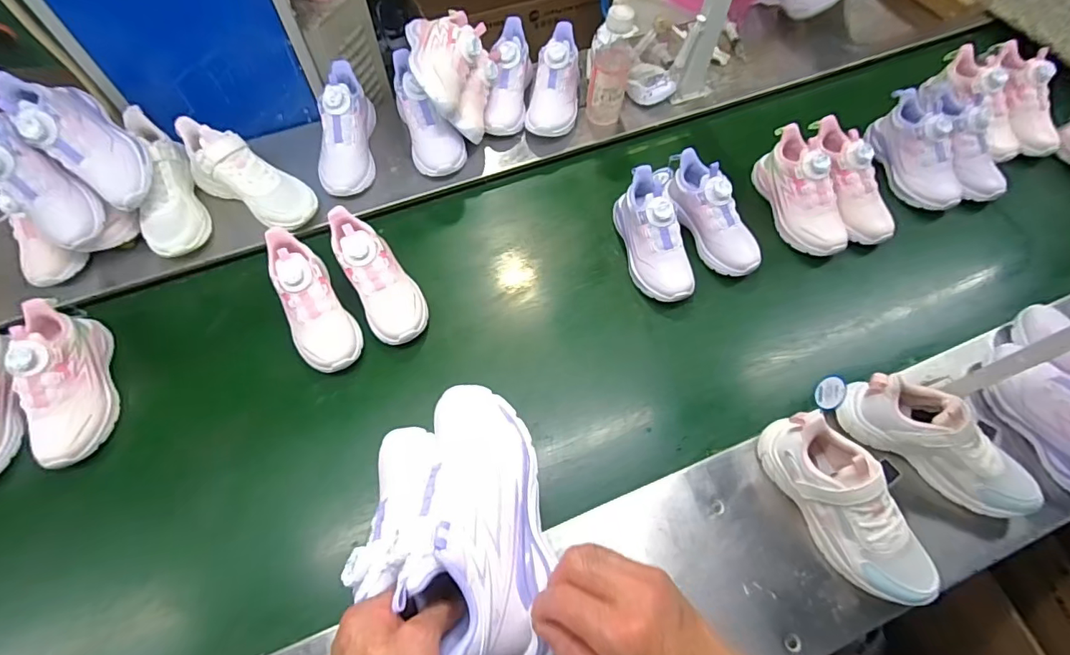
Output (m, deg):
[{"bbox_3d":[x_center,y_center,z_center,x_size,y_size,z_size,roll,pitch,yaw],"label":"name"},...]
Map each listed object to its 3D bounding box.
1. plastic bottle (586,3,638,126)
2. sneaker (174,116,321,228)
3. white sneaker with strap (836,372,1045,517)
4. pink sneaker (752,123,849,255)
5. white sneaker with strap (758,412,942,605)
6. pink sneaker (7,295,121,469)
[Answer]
[{"bbox_3d":[0.126,-0.438,0.855,0.066,0.186,0.062,9,67,5],"label":"plastic bottle"},{"bbox_3d":[-0.448,-0.238,0.788,0.226,0.116,0.096,27,69,8],"label":"sneaker"},{"bbox_3d":[0.499,0.137,0.608,0.230,0.095,0.077,34,71,14],"label":"white sneaker with strap"},{"bbox_3d":[0.439,-0.221,0.828,0.081,0.096,0.218,-21,70,-11],"label":"pink sneaker"},{"bbox_3d":[0.359,0.204,0.578,0.079,0.096,0.229,-28,69,-11],"label":"white sneaker with strap"},{"bbox_3d":[-0.625,0.067,0.660,0.076,0.095,0.216,-21,70,-11],"label":"pink sneaker"}]

